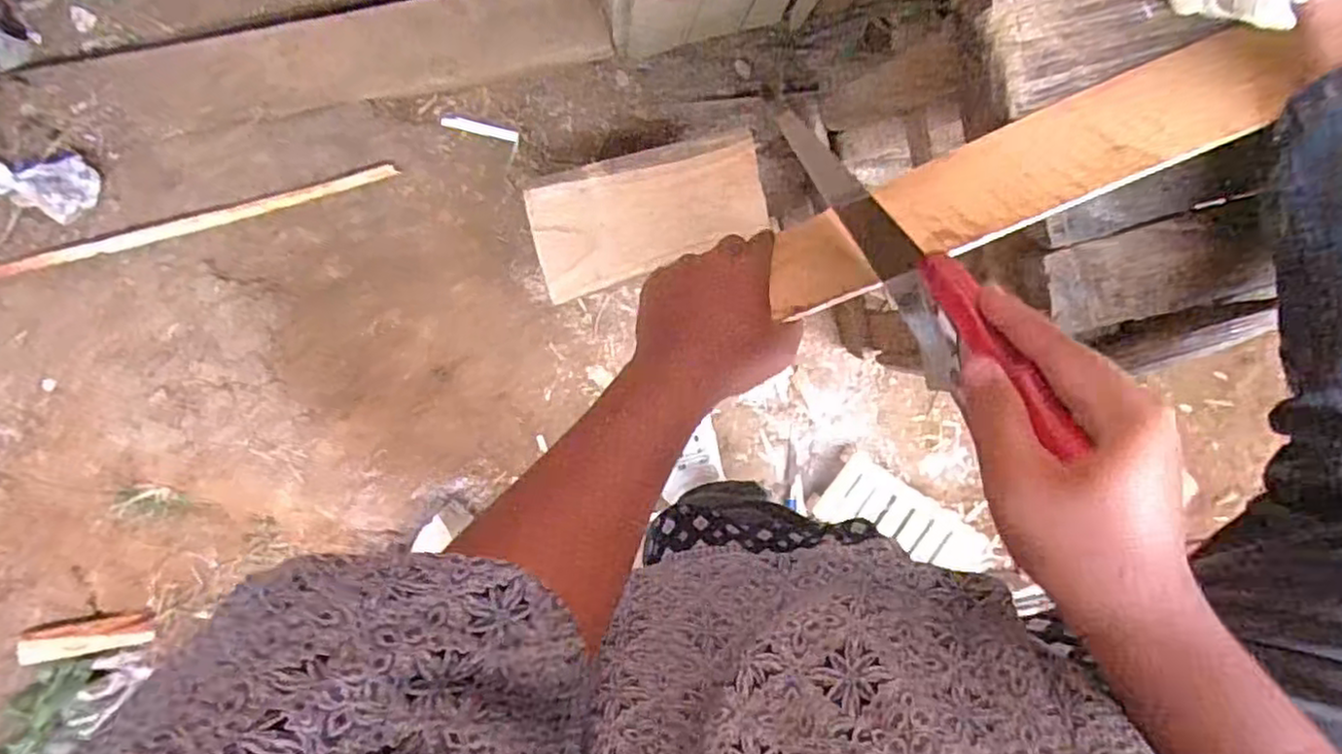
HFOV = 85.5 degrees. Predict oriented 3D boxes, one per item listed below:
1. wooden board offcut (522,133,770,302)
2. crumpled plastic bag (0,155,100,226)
[{"bbox_3d":[-0.030,-0.235,1.056,0.342,0.041,0.170,-15,99,2],"label":"wooden board offcut"},{"bbox_3d":[-0.907,-0.273,1.050,0.158,0.057,0.097,2,99,-1],"label":"crumpled plastic bag"}]

